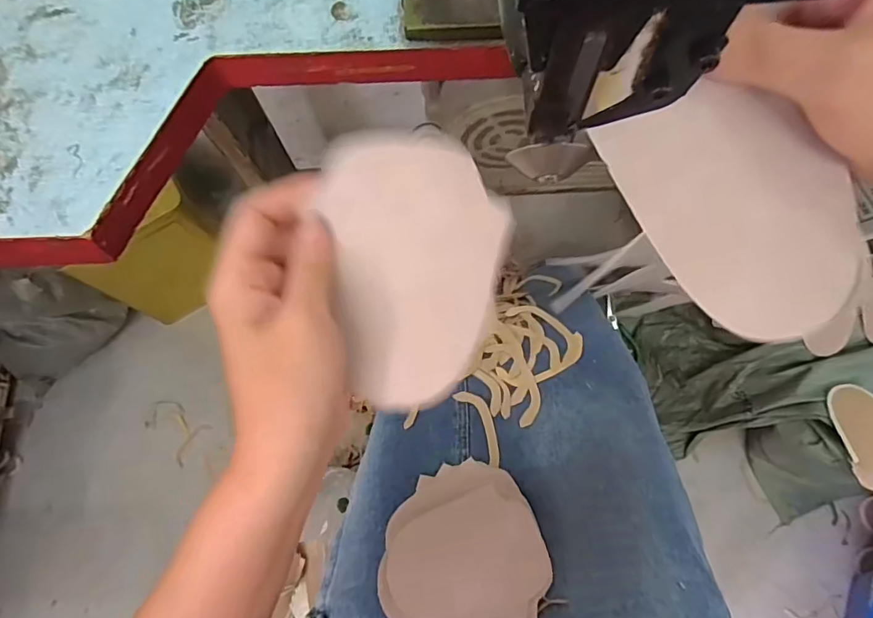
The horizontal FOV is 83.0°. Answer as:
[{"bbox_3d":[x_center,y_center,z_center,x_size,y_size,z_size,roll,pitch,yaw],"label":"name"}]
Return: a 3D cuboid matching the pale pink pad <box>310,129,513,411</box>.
[{"bbox_3d":[-0.007,-0.017,0.231,0.080,0.004,0.124,-8,100,3],"label":"pale pink pad"}]

